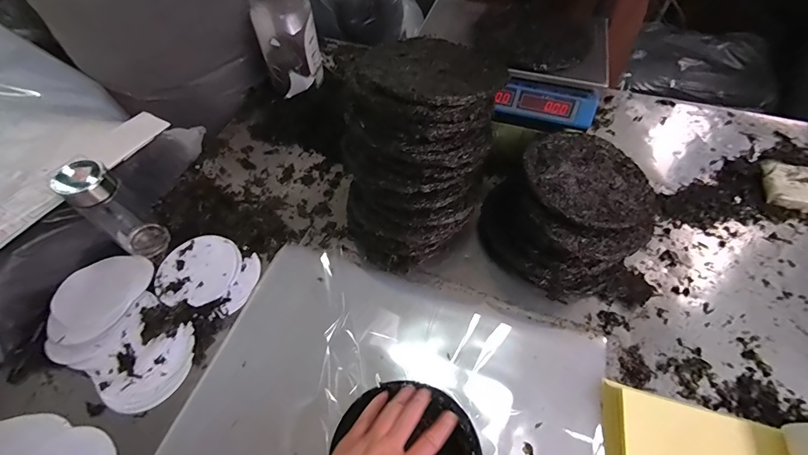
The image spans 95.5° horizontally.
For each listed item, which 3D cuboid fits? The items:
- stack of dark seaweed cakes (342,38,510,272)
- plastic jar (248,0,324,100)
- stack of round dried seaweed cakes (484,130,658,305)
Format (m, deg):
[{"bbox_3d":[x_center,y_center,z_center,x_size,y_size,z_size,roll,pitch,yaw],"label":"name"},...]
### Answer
[{"bbox_3d":[0.026,-0.116,0.574,0.198,0.264,0.276,23,57,15],"label":"stack of dark seaweed cakes"},{"bbox_3d":[-0.245,-0.396,0.785,0.121,0.178,0.106,-17,58,-11],"label":"plastic jar"},{"bbox_3d":[0.263,-0.023,0.590,0.245,0.129,0.220,-27,59,-19],"label":"stack of round dried seaweed cakes"}]

